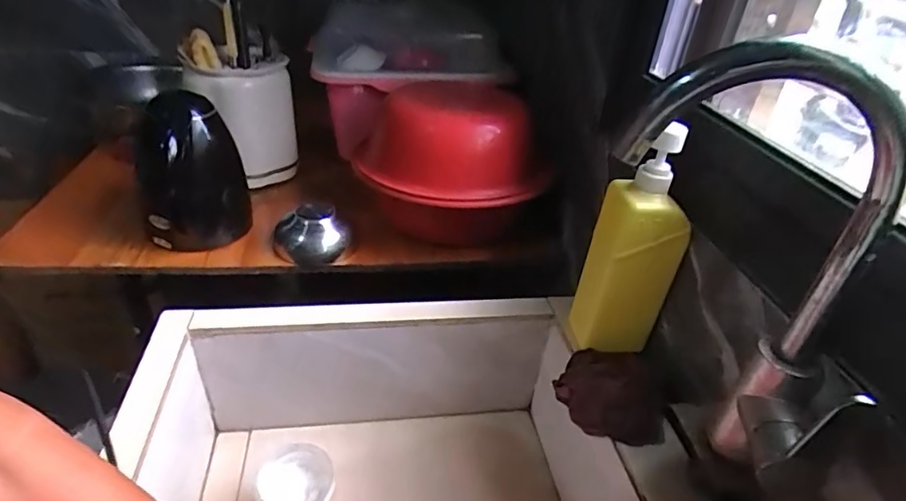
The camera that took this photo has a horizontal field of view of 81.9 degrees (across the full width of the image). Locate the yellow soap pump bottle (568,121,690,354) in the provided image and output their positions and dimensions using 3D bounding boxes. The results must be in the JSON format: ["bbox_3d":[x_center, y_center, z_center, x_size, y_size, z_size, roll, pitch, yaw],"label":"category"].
[{"bbox_3d":[0.202,0.004,0.581,0.094,0.288,0.055,-6,35,-16],"label":"yellow soap pump bottle"}]

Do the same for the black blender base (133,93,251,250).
[{"bbox_3d":[-0.372,-0.109,0.742,0.136,0.200,0.134,-9,36,-20],"label":"black blender base"}]

